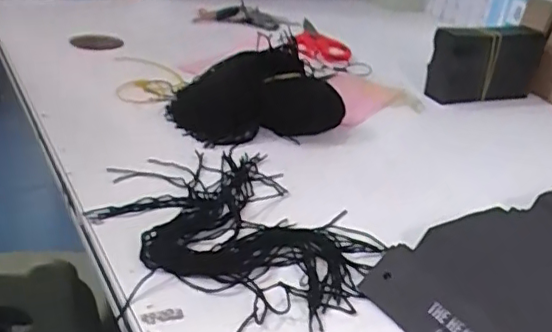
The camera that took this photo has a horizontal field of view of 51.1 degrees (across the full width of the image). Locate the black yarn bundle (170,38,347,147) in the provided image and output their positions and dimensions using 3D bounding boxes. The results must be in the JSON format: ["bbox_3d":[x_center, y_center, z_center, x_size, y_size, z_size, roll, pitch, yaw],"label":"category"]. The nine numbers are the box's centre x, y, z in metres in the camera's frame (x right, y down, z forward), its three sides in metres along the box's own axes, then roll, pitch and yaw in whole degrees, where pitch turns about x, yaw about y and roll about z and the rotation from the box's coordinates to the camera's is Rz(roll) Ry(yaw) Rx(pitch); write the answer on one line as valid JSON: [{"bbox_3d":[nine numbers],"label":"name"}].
[{"bbox_3d":[-0.013,-0.061,0.487,0.138,0.054,0.078,-8,32,-27],"label":"black yarn bundle"}]

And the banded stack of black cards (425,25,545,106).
[{"bbox_3d":[0.224,-0.110,0.615,0.146,0.076,0.040,-12,33,-32],"label":"banded stack of black cards"}]

